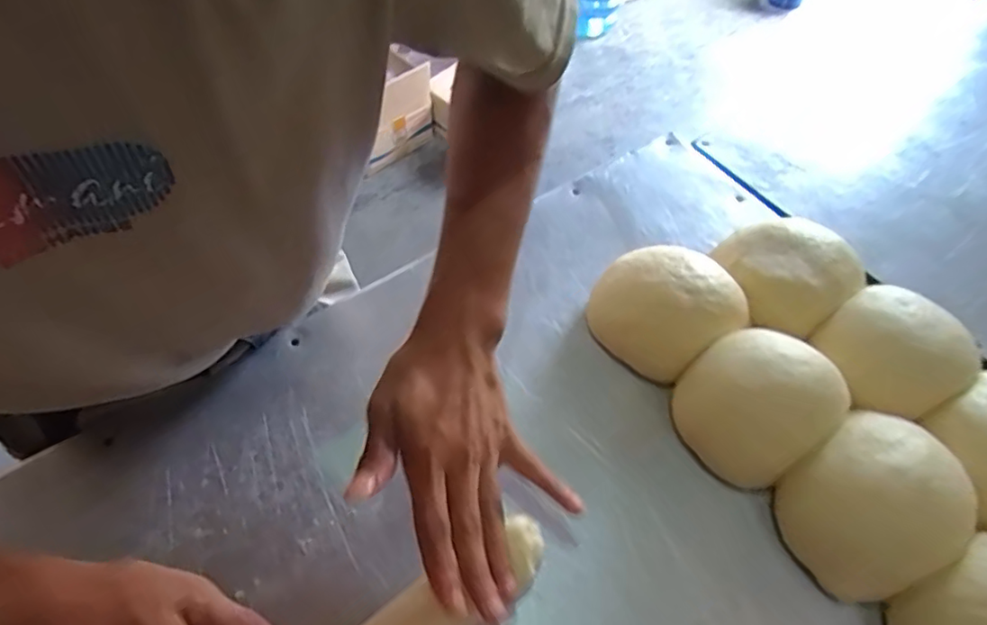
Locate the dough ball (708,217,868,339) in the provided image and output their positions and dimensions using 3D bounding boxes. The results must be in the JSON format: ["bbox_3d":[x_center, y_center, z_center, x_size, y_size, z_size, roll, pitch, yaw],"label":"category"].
[{"bbox_3d":[0.239,-0.034,0.478,0.099,0.058,0.102,-28,61,-20],"label":"dough ball"}]

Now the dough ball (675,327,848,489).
[{"bbox_3d":[0.183,0.061,0.405,0.090,0.071,0.088,1,55,-2],"label":"dough ball"}]

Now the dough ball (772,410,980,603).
[{"bbox_3d":[0.242,0.120,0.369,0.105,0.067,0.087,-31,61,-22],"label":"dough ball"}]

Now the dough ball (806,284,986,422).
[{"bbox_3d":[0.295,0.027,0.424,0.082,0.048,0.088,-19,58,-15],"label":"dough ball"}]

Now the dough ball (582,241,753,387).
[{"bbox_3d":[0.134,-0.005,0.452,0.093,0.064,0.095,1,55,-2],"label":"dough ball"}]

